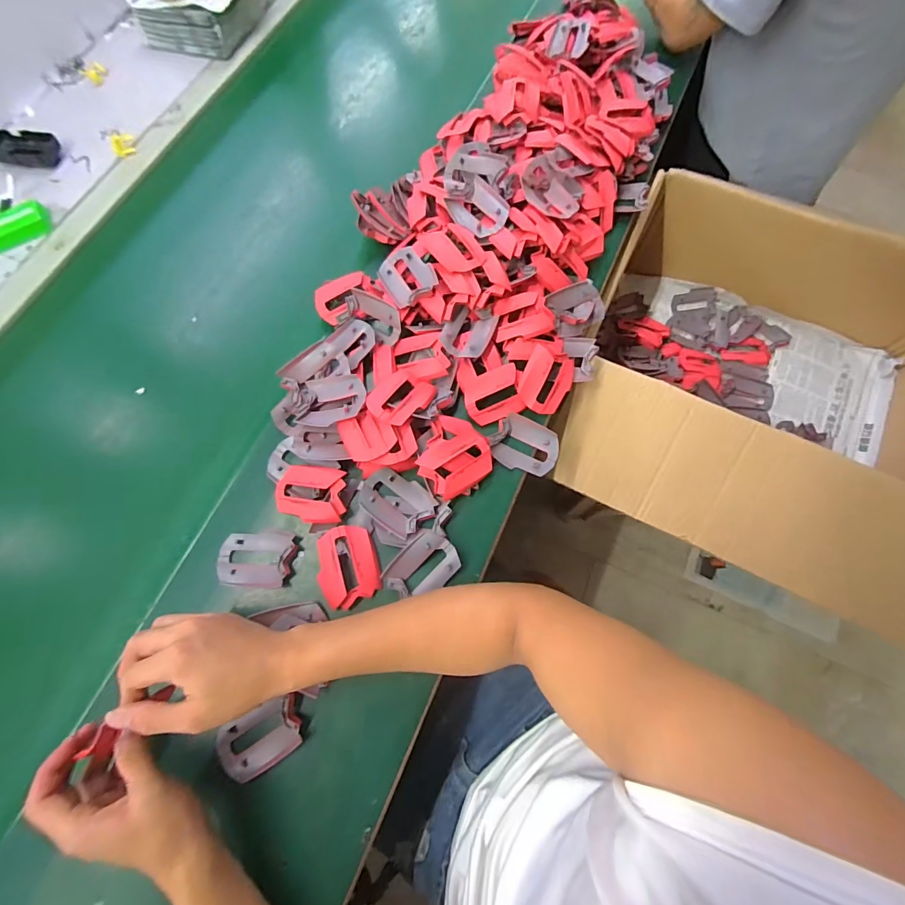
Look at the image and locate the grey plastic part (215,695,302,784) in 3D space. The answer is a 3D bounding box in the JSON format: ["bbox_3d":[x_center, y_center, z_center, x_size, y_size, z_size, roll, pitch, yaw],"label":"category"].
[{"bbox_3d":[-0.181,0.273,0.402,0.079,0.024,0.051,-31,73,-7],"label":"grey plastic part"}]

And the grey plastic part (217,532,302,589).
[{"bbox_3d":[-0.210,0.116,0.454,0.077,0.029,0.058,4,72,4],"label":"grey plastic part"}]

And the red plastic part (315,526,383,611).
[{"bbox_3d":[-0.111,0.120,0.447,0.059,0.024,0.080,-18,72,-3],"label":"red plastic part"}]

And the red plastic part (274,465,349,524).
[{"bbox_3d":[-0.157,0.048,0.468,0.077,0.026,0.060,4,72,4],"label":"red plastic part"}]

